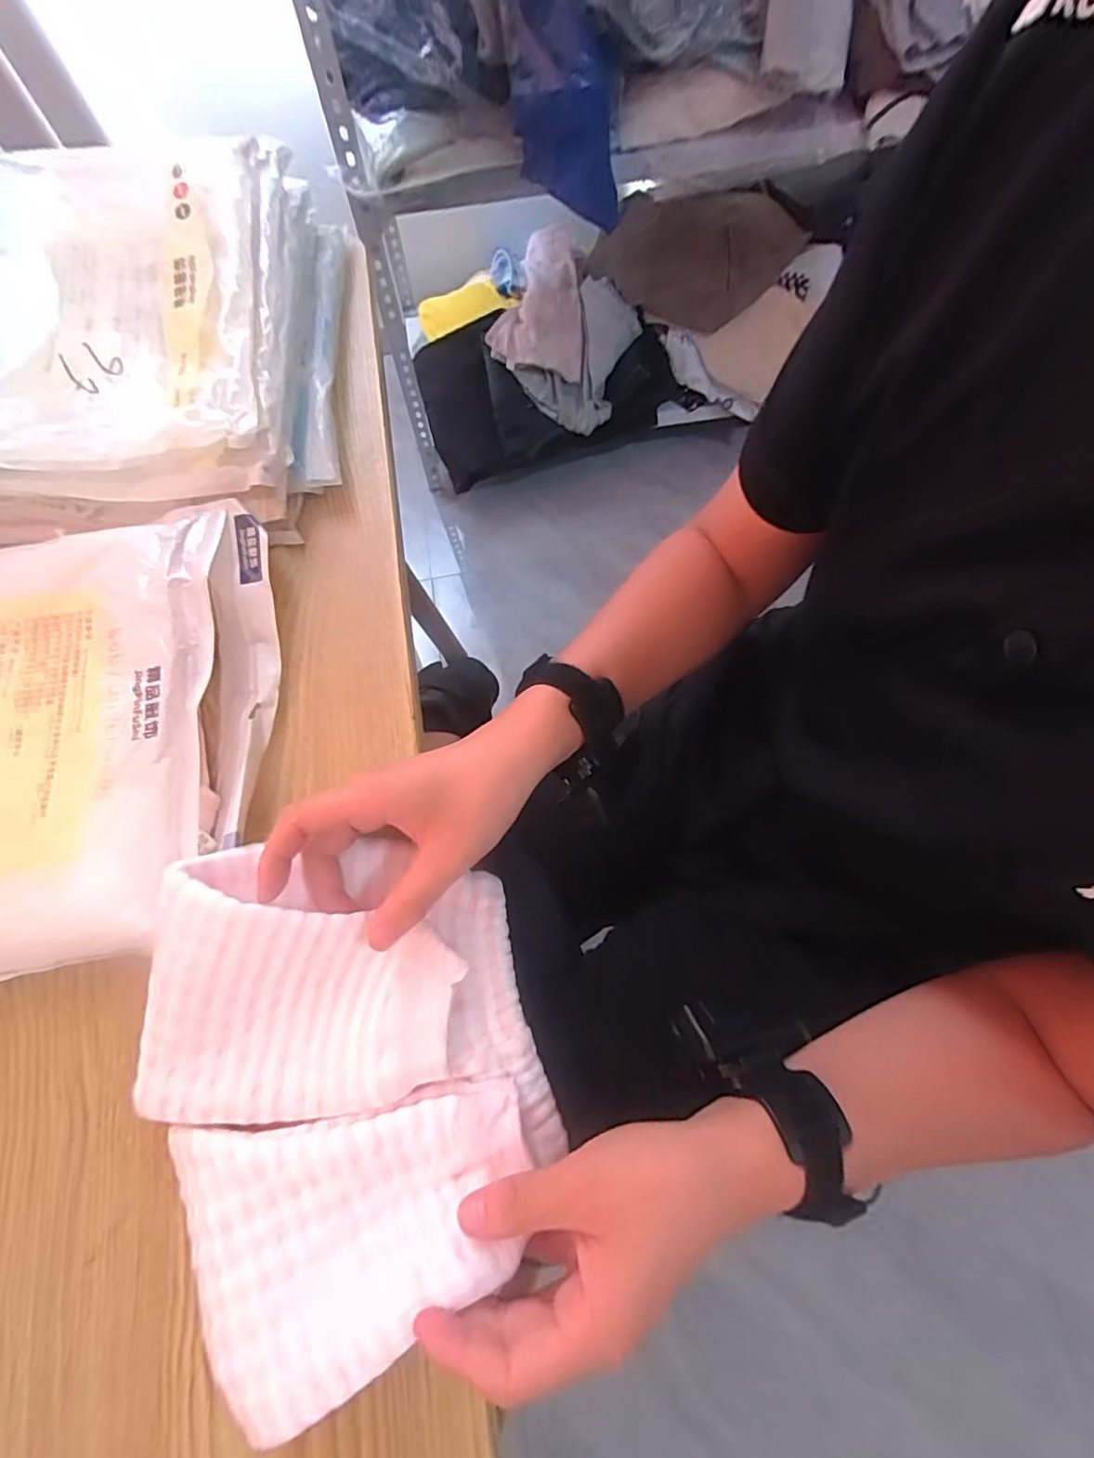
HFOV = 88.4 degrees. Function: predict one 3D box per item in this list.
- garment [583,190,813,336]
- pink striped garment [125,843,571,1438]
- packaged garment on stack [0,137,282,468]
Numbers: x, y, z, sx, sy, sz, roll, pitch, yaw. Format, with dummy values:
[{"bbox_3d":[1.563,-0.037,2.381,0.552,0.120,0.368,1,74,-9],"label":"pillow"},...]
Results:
[{"bbox_3d":[0.291,-0.903,1.077,0.411,0.110,0.227,1,73,2],"label":"garment"},{"bbox_3d":[-0.098,0.166,0.277,0.181,0.063,0.221,-16,73,-4],"label":"pink striped garment"},{"bbox_3d":[-0.338,-0.316,0.399,0.288,0.040,0.300,-6,75,-9],"label":"packaged garment on stack"}]

